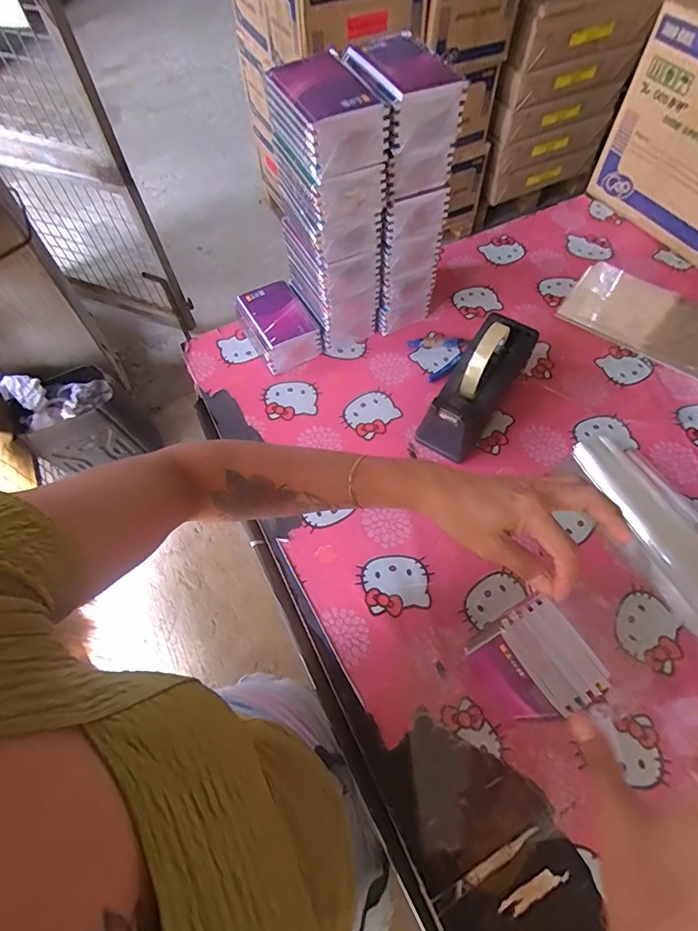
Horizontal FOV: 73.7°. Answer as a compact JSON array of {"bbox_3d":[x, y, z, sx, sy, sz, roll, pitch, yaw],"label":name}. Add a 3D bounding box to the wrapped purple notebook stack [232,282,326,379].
[{"bbox_3d":[-0.113,-0.223,0.735,0.094,0.062,0.136,-30,65,-15],"label":"wrapped purple notebook stack"}]

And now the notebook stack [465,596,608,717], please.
[{"bbox_3d":[0.176,0.194,0.457,0.063,0.139,0.089,-28,65,-14],"label":"notebook stack"}]

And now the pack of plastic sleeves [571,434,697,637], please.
[{"bbox_3d":[0.407,0.087,0.603,0.125,0.019,0.294,-24,63,-12],"label":"pack of plastic sleeves"}]

